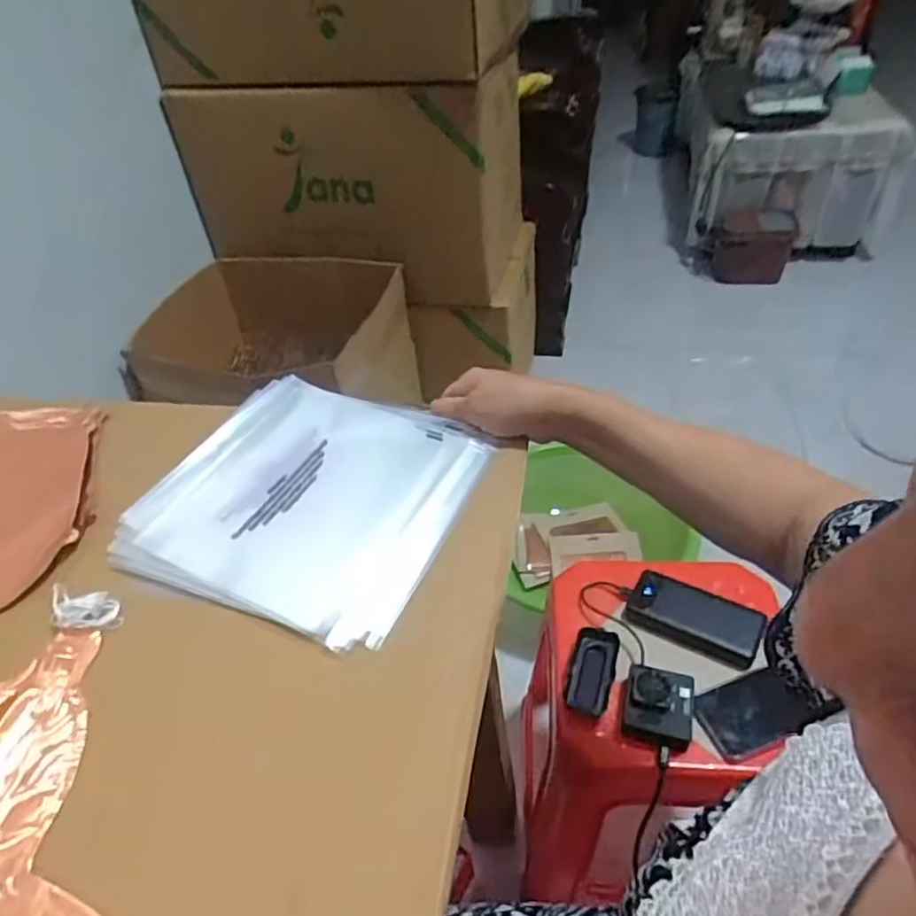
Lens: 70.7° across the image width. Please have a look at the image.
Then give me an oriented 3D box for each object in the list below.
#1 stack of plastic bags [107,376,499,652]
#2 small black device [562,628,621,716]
[{"bbox_3d":[-0.117,0.025,0.516,0.242,0.026,0.218,15,47,18],"label":"stack of plastic bags"},{"bbox_3d":[0.160,0.250,0.767,0.050,0.019,0.106,11,45,18],"label":"small black device"}]

